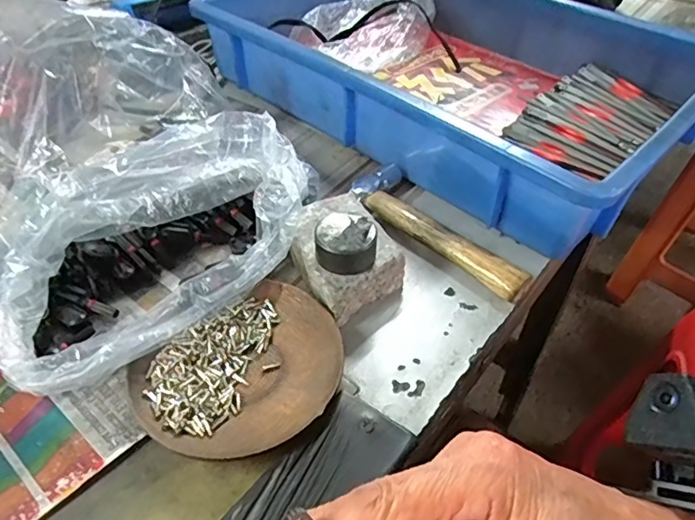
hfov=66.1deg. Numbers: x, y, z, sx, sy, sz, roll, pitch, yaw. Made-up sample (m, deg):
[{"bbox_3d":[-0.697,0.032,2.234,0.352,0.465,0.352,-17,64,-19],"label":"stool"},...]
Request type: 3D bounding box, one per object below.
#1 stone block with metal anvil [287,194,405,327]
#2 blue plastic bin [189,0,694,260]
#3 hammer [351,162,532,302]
[{"bbox_3d":[-0.005,-0.010,0.351,0.062,0.050,0.084,-20,50,-21],"label":"stone block with metal anvil"},{"bbox_3d":[0.095,-0.185,0.508,0.423,0.080,0.284,36,54,29],"label":"blue plastic bin"},{"bbox_3d":[0.057,-0.026,0.393,0.049,0.021,0.171,-27,52,-26],"label":"hammer"}]

